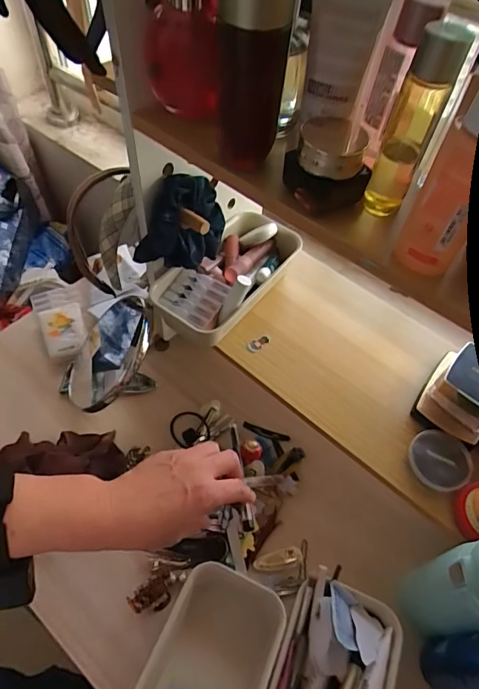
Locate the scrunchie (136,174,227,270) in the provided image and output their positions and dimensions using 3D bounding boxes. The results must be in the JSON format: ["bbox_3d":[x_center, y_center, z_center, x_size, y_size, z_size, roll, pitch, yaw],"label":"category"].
[{"bbox_3d":[-0.054,-0.128,0.456,0.042,0.091,0.112,32,59,16],"label":"scrunchie"}]

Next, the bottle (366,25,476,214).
[{"bbox_3d":[0.106,-0.134,0.271,0.027,0.109,0.028,17,56,6],"label":"bottle"}]

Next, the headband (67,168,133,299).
[{"bbox_3d":[-0.159,-0.125,0.502,0.082,0.135,0.089,-11,57,-13],"label":"headband"}]

